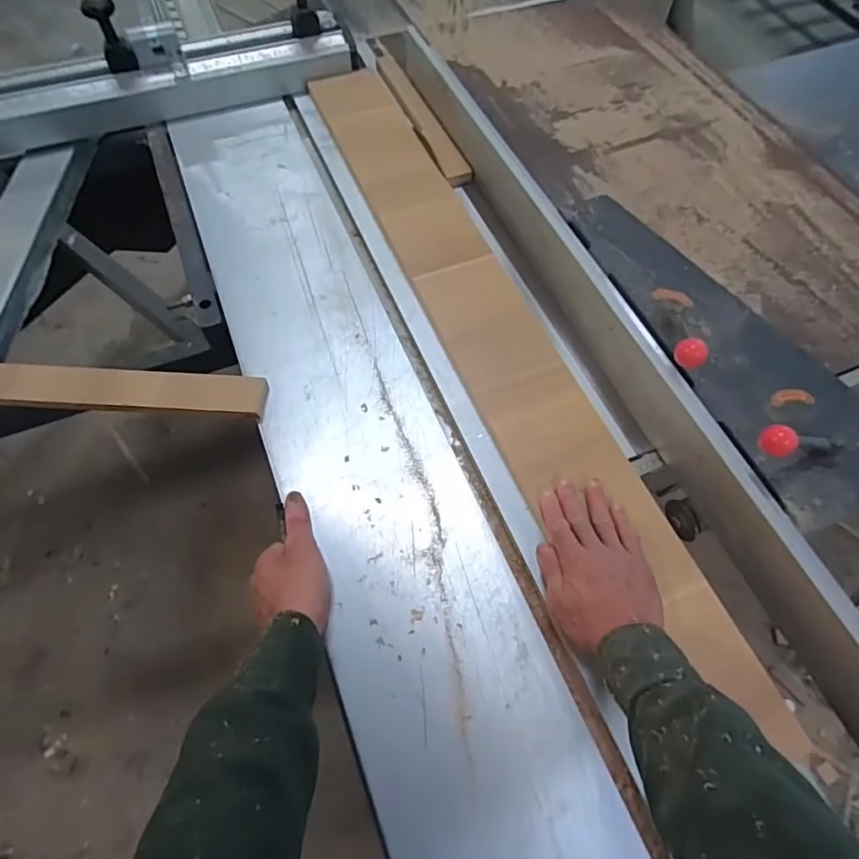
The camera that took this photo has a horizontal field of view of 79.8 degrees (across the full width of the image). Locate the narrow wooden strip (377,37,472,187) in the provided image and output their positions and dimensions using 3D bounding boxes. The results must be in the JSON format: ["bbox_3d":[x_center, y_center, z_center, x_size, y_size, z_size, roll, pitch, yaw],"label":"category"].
[{"bbox_3d":[-0.026,-0.567,0.911,0.042,0.022,0.407,-18,64,-12],"label":"narrow wooden strip"}]

